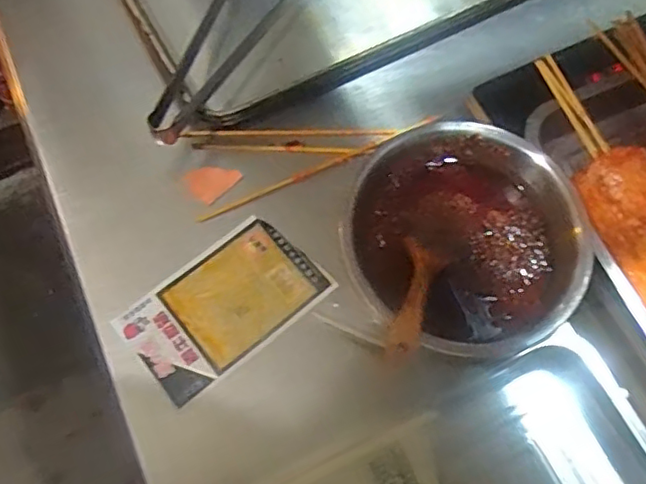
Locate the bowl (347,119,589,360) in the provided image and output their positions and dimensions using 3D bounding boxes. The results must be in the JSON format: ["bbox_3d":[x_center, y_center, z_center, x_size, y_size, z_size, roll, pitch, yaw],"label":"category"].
[{"bbox_3d":[0.115,-0.003,0.504,0.189,0.093,0.179,1,68,-2],"label":"bowl"}]

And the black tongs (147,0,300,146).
[{"bbox_3d":[-0.097,-0.218,0.616,0.084,0.053,0.297,29,71,9],"label":"black tongs"}]

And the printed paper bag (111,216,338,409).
[{"bbox_3d":[-0.087,0.057,0.540,0.168,0.013,0.100,-39,71,-12],"label":"printed paper bag"}]

